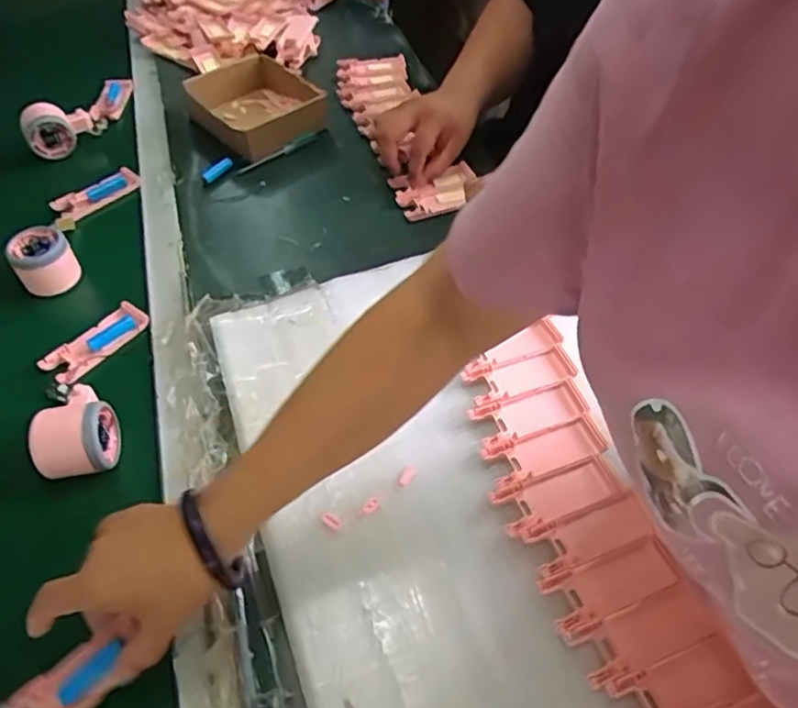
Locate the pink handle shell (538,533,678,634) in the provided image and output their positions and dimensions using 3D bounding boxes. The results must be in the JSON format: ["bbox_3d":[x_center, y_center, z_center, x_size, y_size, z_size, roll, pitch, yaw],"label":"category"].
[{"bbox_3d":[0.157,0.170,0.475,0.099,0.008,0.040,-18,51,-13],"label":"pink handle shell"}]

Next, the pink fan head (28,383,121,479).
[{"bbox_3d":[-0.276,0.065,0.548,0.061,0.045,0.076,-7,49,-3],"label":"pink fan head"}]

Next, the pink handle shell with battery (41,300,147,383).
[{"bbox_3d":[-0.300,-0.011,0.638,0.042,0.019,0.104,28,56,24],"label":"pink handle shell with battery"}]

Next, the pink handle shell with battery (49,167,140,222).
[{"bbox_3d":[-0.376,-0.198,0.797,0.104,0.030,0.026,-33,55,-23],"label":"pink handle shell with battery"}]

